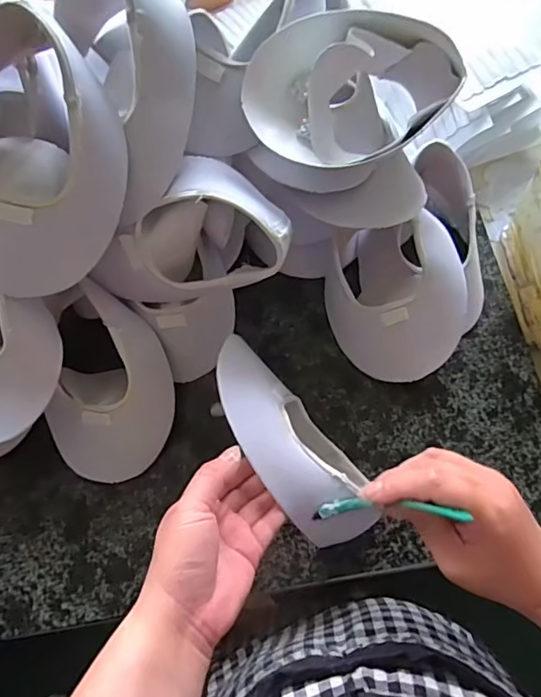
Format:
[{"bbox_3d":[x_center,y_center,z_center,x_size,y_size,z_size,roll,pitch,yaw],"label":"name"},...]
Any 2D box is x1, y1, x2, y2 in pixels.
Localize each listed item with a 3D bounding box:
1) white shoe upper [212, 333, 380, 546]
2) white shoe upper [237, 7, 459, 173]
[{"bbox_3d":[0.016,0.078,0.428,0.074,0.086,0.179,-38,76,-14],"label":"white shoe upper"},{"bbox_3d":[0.070,-0.199,0.417,0.186,0.084,0.099,-27,71,-8],"label":"white shoe upper"}]

